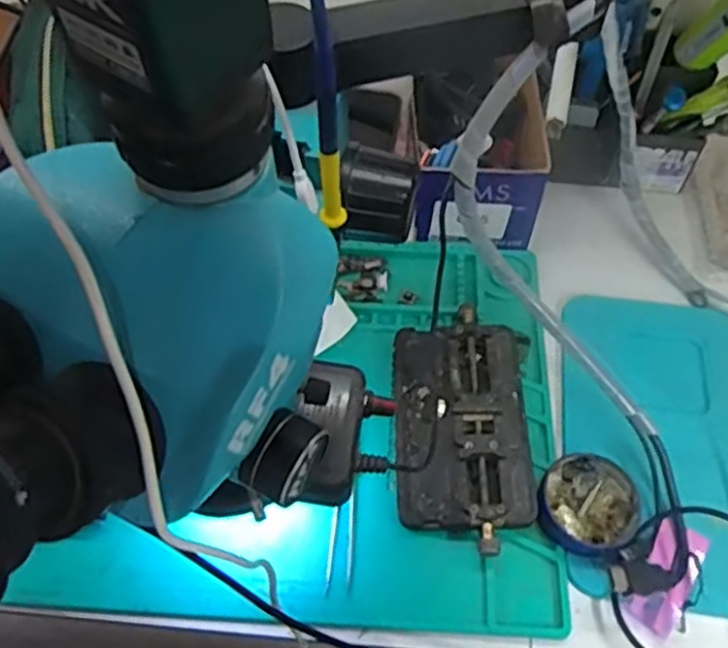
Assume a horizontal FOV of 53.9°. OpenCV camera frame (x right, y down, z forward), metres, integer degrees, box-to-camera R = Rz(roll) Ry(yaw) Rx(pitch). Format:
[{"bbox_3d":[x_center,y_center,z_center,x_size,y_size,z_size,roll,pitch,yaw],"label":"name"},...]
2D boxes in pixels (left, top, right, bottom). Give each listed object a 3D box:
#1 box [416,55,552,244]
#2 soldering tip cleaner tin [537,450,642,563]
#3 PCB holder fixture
[{"bbox_3d":[0.089,-0.147,0.594,0.095,0.090,0.165,0,56,0],"label":"box"},{"bbox_3d":[0.144,0.114,0.458,0.059,0.018,0.064,0,56,0],"label":"soldering tip cleaner tin"},{"bbox_3d":[0.066,0.067,0.488,0.093,0.022,0.164,3,56,2],"label":"PCB holder fixture"}]

